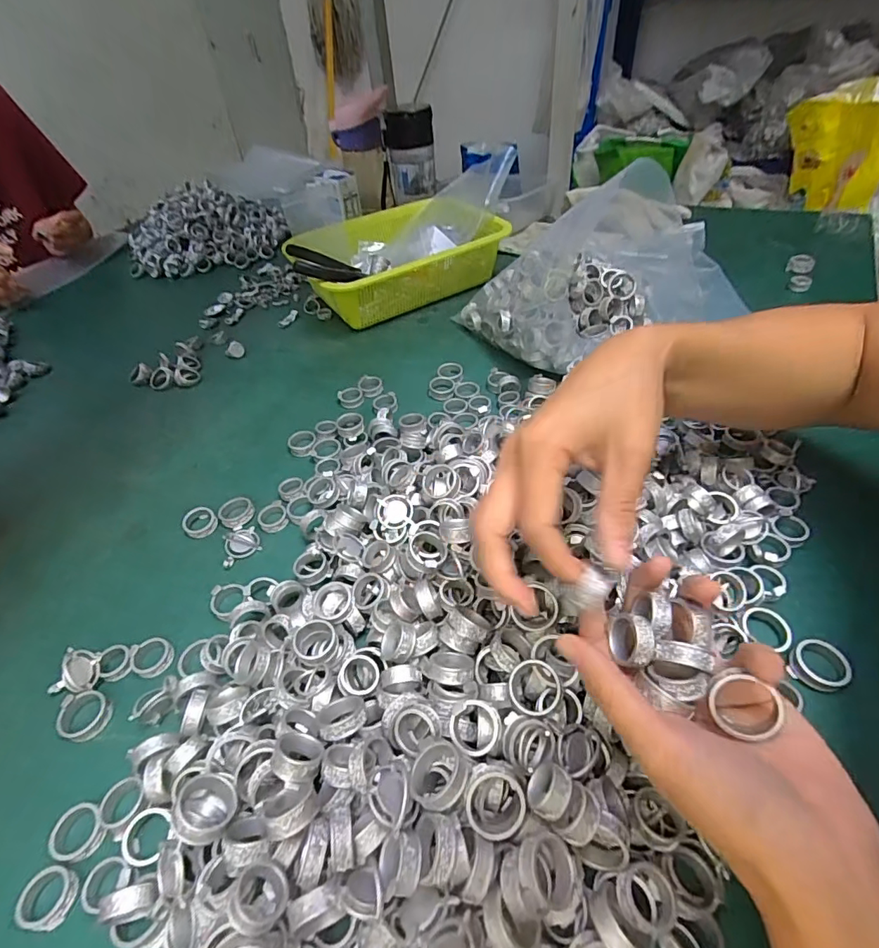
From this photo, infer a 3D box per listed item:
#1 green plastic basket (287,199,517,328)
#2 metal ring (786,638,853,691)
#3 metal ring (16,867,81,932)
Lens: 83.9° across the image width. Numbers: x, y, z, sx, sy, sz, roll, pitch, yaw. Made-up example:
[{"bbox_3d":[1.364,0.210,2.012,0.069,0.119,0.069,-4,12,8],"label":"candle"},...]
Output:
[{"bbox_3d":[-0.054,-0.288,0.661,0.278,0.076,0.192,-28,49,-19],"label":"green plastic basket"},{"bbox_3d":[0.222,0.112,0.286,0.028,0.012,0.029,-4,45,4],"label":"metal ring"},{"bbox_3d":[-0.193,0.209,0.242,0.023,0.009,0.023,-4,45,4],"label":"metal ring"}]

